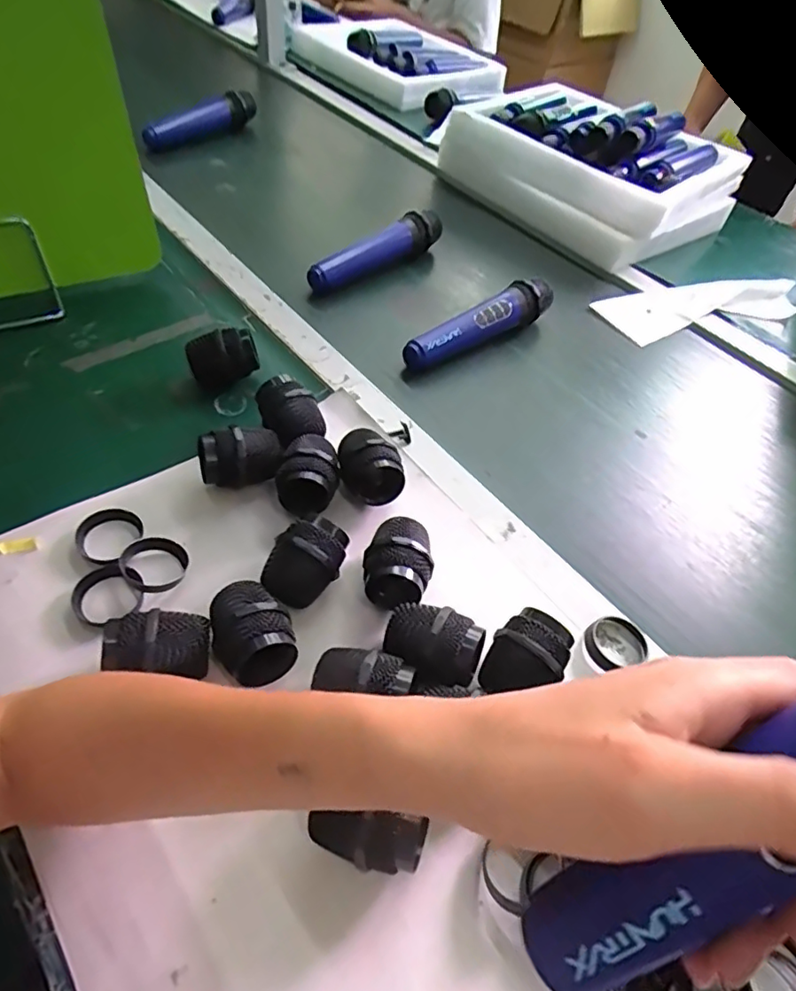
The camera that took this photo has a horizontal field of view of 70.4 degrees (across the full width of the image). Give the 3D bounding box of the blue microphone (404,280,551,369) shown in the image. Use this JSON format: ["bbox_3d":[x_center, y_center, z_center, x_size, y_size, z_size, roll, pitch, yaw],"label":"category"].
[{"bbox_3d":[0.094,-0.180,0.612,0.207,0.050,0.042,-31,61,-28],"label":"blue microphone"}]

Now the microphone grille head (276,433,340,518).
[{"bbox_3d":[-0.070,-0.014,0.438,0.046,0.047,0.070,6,51,-1],"label":"microphone grille head"}]

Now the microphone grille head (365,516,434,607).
[{"bbox_3d":[0.001,0.049,0.397,0.047,0.043,0.067,14,51,5],"label":"microphone grille head"}]

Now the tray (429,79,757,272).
[{"bbox_3d":[0.291,-0.494,0.842,0.314,0.136,0.360,-34,63,-30],"label":"tray"}]

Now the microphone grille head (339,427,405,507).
[{"bbox_3d":[-0.024,-0.024,0.453,0.047,0.047,0.062,-7,52,-12],"label":"microphone grille head"}]

